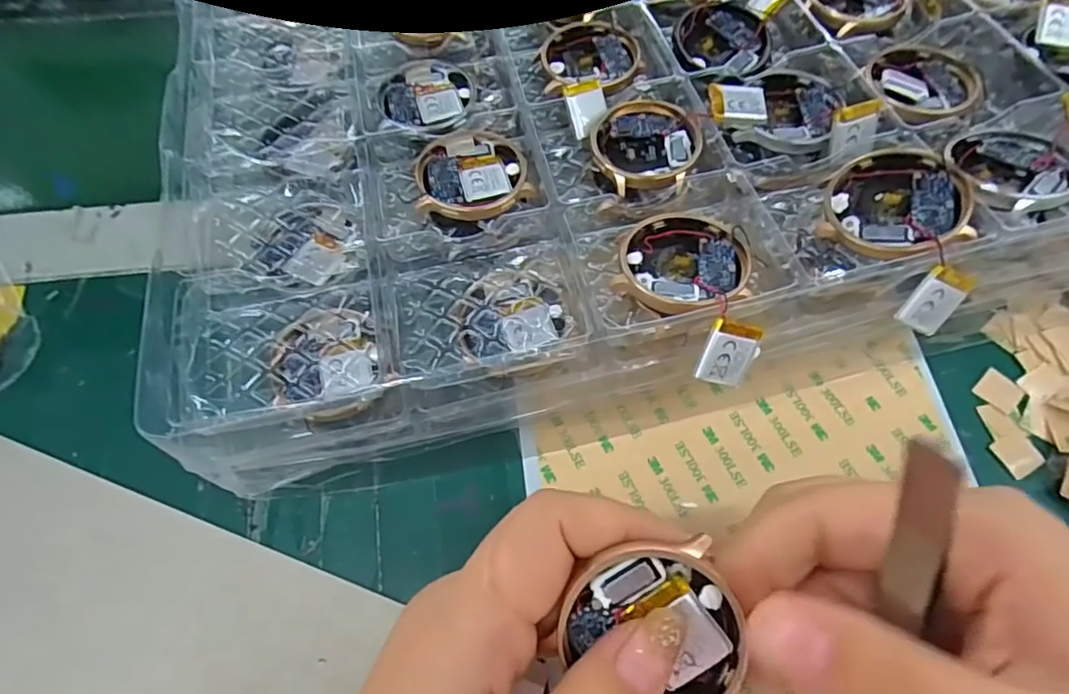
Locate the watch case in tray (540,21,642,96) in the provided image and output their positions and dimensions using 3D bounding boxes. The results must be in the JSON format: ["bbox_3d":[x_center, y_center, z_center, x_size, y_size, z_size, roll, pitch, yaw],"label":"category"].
[{"bbox_3d":[0.026,-0.134,0.269,0.043,0.009,0.044,6,66,5],"label":"watch case in tray"}]

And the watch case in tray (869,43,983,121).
[{"bbox_3d":[0.166,-0.114,0.250,0.047,0.007,0.042,-39,70,-14],"label":"watch case in tray"}]

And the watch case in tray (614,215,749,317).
[{"bbox_3d":[0.052,-0.028,0.206,0.044,0.014,0.044,24,69,12],"label":"watch case in tray"}]

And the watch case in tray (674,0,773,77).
[{"bbox_3d":[0.087,-0.142,0.270,0.043,0.012,0.042,10,66,6],"label":"watch case in tray"}]

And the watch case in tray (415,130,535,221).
[{"bbox_3d":[-0.026,-0.072,0.240,0.044,0.009,0.045,-8,66,-2],"label":"watch case in tray"}]

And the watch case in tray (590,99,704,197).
[{"bbox_3d":[0.046,-0.083,0.240,0.043,0.008,0.046,0,66,2],"label":"watch case in tray"}]

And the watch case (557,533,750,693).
[{"bbox_3d":[0.028,0.070,0.140,0.041,0.007,0.043,-18,88,4],"label":"watch case"}]

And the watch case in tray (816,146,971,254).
[{"bbox_3d":[0.128,-0.052,0.206,0.044,0.010,0.042,11,66,28],"label":"watch case in tray"}]

